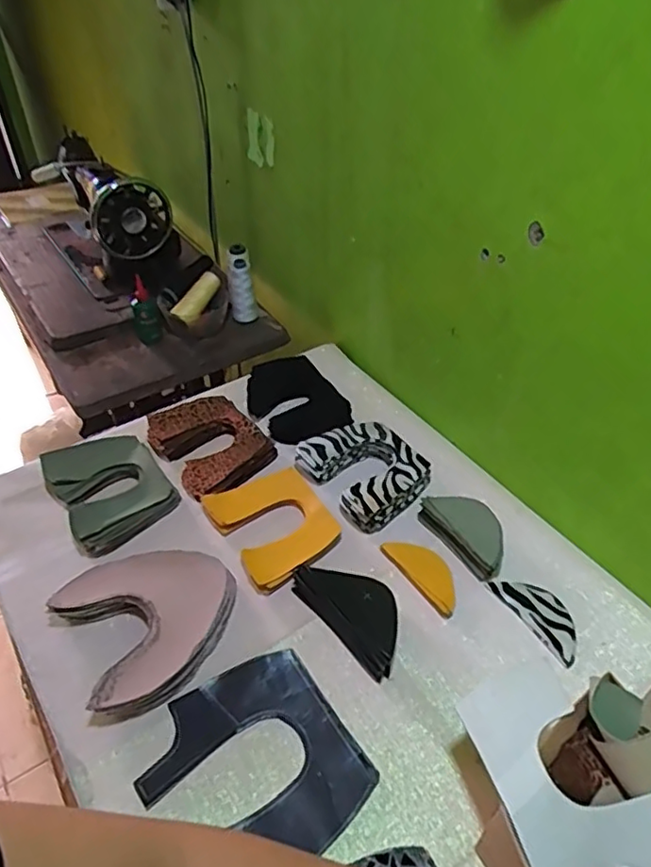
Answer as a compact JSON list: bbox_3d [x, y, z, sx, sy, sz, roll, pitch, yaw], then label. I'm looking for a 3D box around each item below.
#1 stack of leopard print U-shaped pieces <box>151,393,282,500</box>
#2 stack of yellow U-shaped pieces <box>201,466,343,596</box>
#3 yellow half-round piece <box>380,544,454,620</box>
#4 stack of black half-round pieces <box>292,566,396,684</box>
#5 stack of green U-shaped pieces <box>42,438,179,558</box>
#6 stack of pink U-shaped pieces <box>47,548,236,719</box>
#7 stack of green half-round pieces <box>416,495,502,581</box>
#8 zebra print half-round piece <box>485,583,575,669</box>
[{"bbox_3d":[-0.164,0.012,0.863,0.134,0.034,0.174,-30,51,-29],"label":"stack of leopard print U-shaped pieces"},{"bbox_3d":[-0.062,0.111,0.753,0.124,0.027,0.151,-23,48,-23],"label":"stack of yellow U-shaped pieces"},{"bbox_3d":[0.117,0.157,0.705,0.049,0.015,0.104,-29,50,-28],"label":"yellow half-round piece"},{"bbox_3d":[0.031,0.189,0.670,0.070,0.034,0.146,-28,50,-27],"label":"stack of black half-round pieces"},{"bbox_3d":[-0.275,0.067,0.790,0.133,0.060,0.159,-26,49,-25],"label":"stack of green U-shaped pieces"},{"bbox_3d":[-0.182,0.196,0.651,0.182,0.047,0.161,-22,47,-22],"label":"stack of pink U-shaped pieces"},{"bbox_3d":[0.173,0.116,0.743,0.058,0.038,0.122,-25,49,-25],"label":"stack of green half-round pieces"},{"bbox_3d":[0.239,0.198,0.679,0.055,0.005,0.112,-25,48,-23],"label":"zebra print half-round piece"}]

